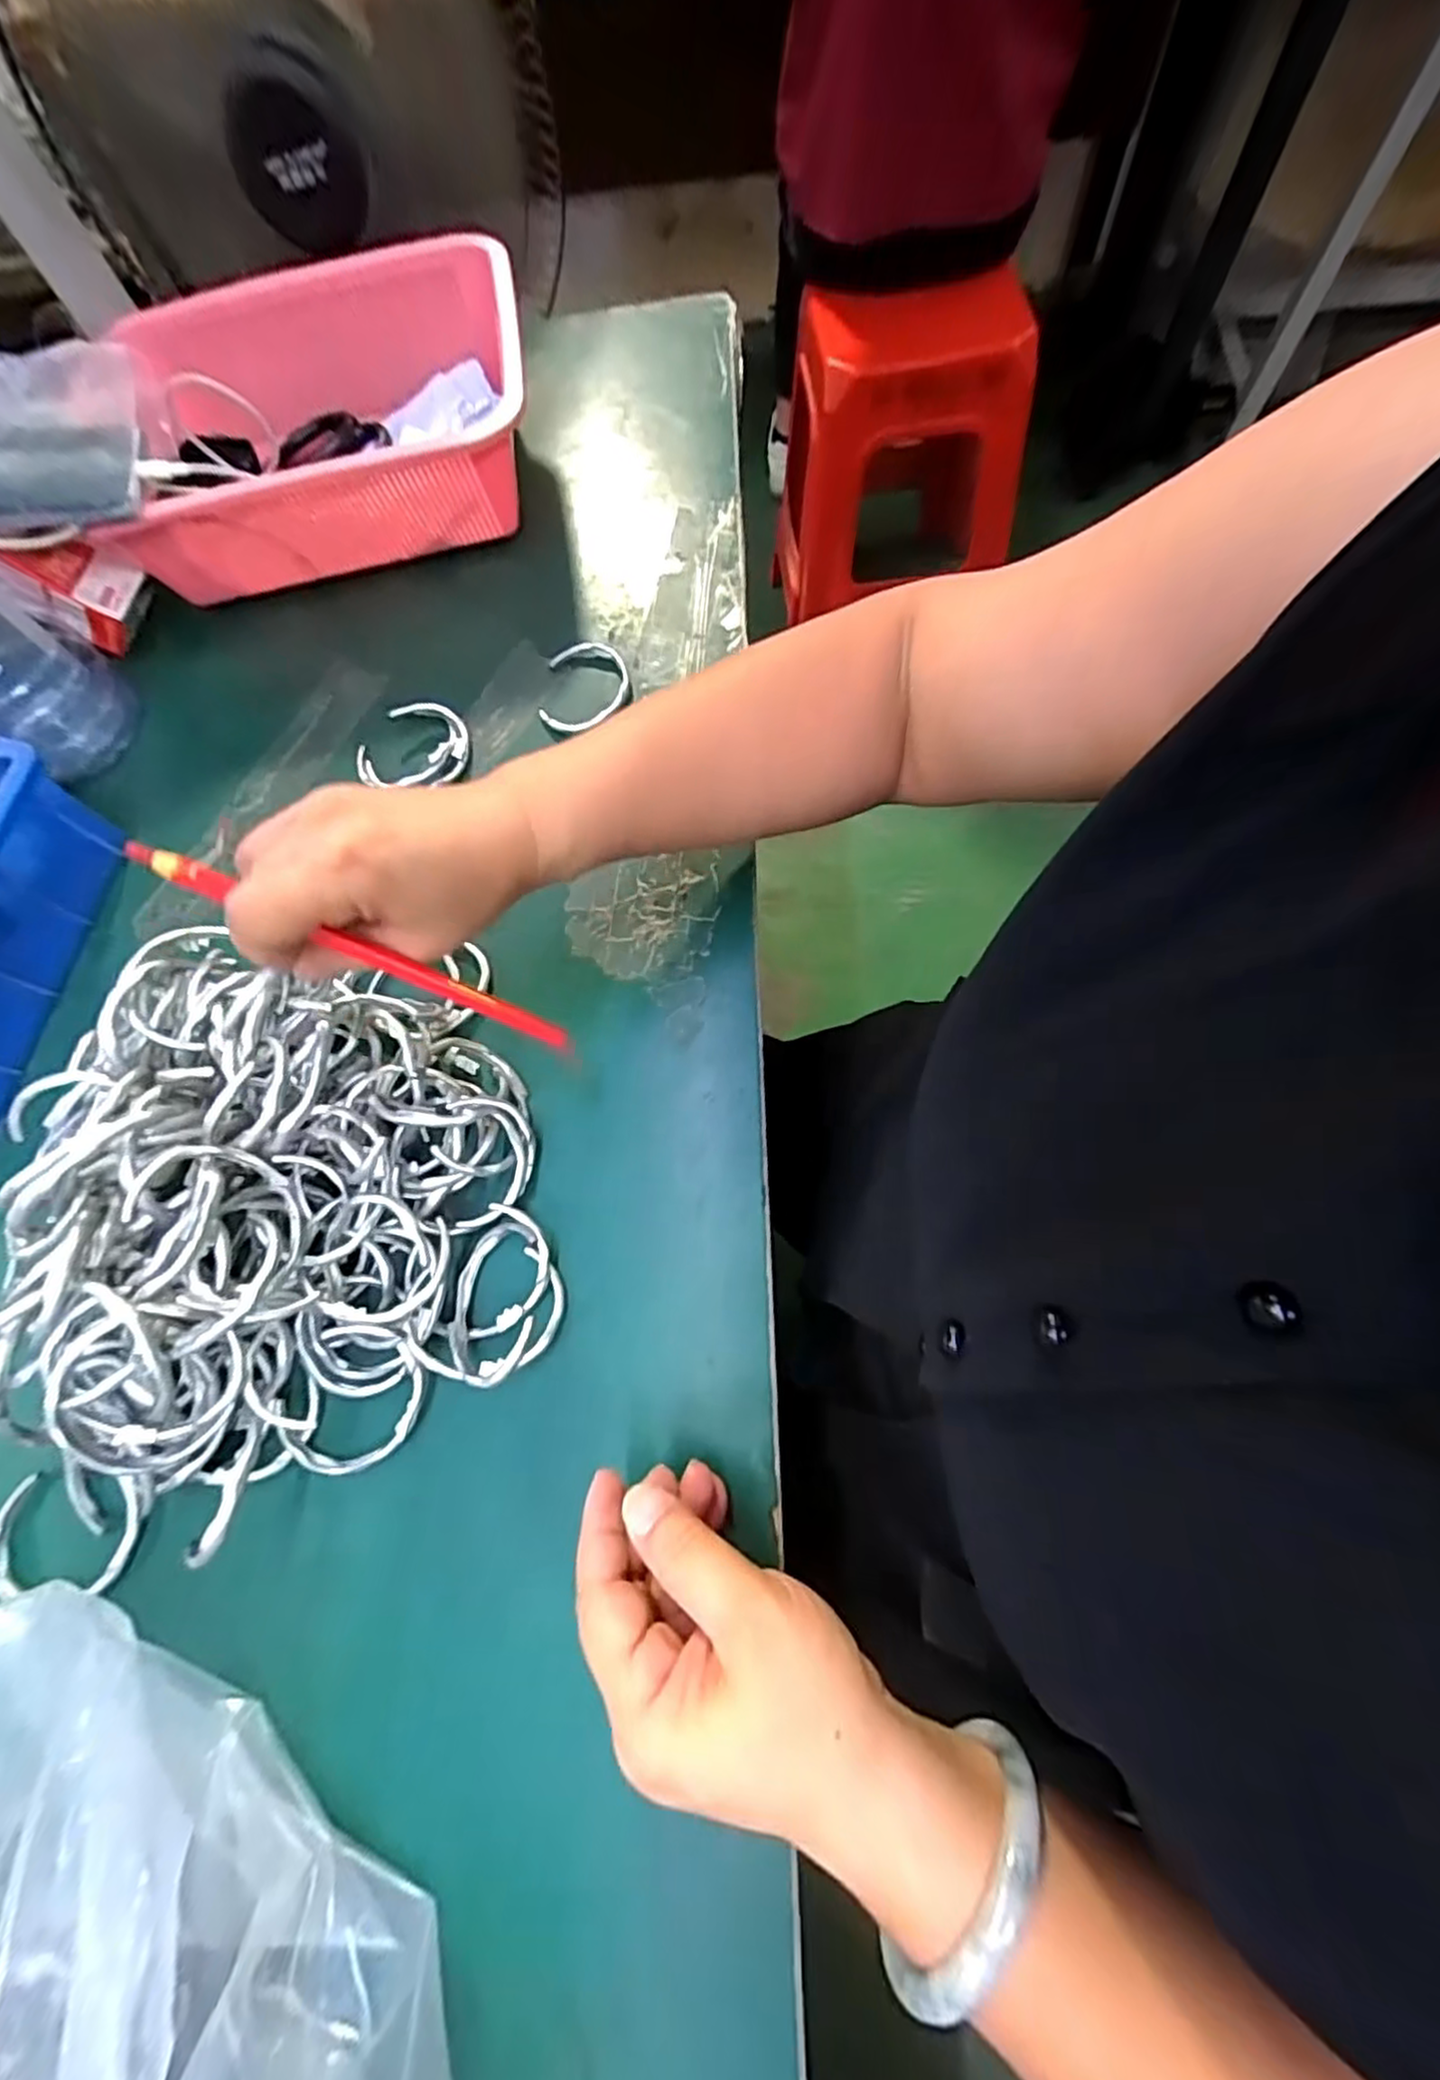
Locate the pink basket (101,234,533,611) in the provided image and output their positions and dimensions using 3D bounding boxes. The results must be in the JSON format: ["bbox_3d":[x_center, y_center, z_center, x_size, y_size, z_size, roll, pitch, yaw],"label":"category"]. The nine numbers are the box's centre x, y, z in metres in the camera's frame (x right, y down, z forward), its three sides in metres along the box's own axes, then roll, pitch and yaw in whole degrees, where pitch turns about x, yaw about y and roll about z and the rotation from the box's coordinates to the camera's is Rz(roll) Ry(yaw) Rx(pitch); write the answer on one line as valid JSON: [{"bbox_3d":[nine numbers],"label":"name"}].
[{"bbox_3d":[-0.258,-0.411,0.474,0.260,0.098,0.196,-13,70,1],"label":"pink basket"}]

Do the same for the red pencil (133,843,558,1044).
[{"bbox_3d":[-0.135,-0.032,0.277,0.164,0.006,0.009,27,68,-30],"label":"red pencil"}]

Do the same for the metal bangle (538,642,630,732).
[{"bbox_3d":[-0.084,-0.222,0.438,0.052,0.006,0.070,5,71,8],"label":"metal bangle"}]

